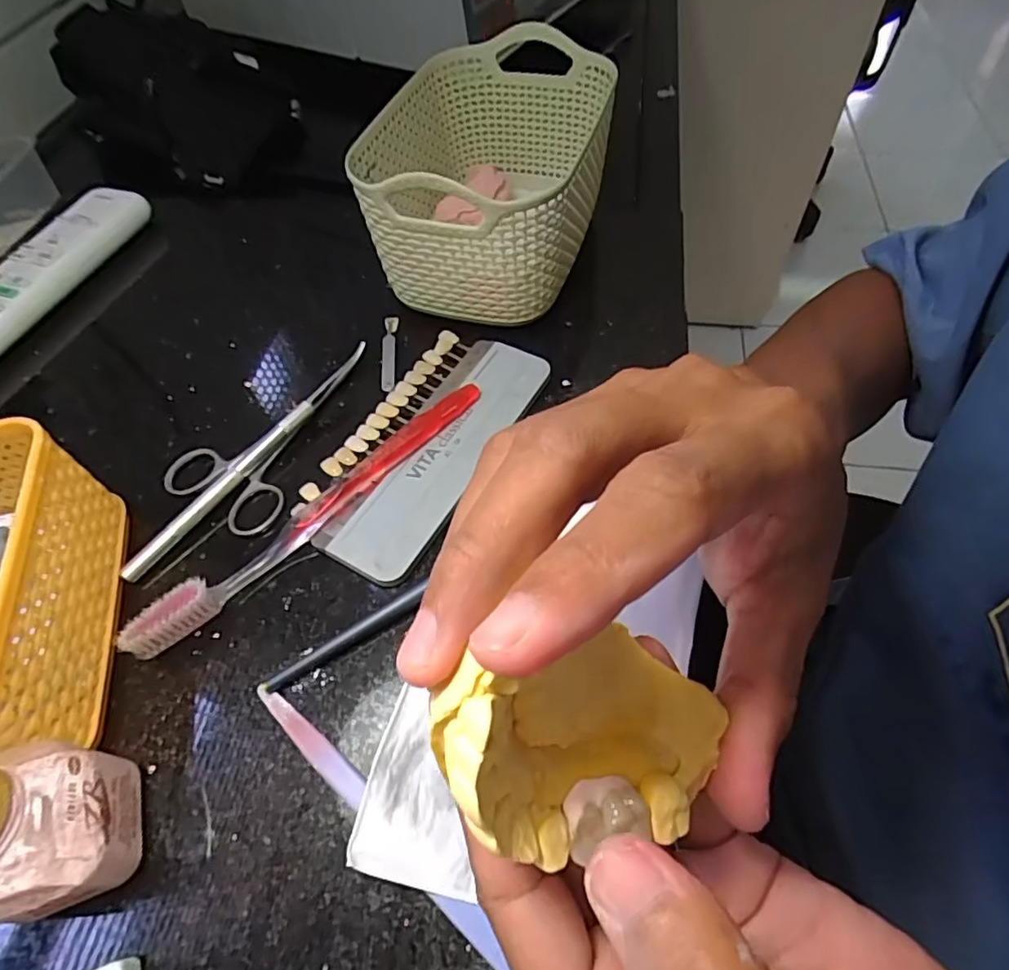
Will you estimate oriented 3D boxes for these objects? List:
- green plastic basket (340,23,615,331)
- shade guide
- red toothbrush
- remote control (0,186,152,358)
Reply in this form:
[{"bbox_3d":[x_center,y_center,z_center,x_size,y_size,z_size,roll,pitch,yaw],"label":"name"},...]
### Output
[{"bbox_3d":[-0.008,-0.176,0.346,0.113,0.096,0.168,15,57,12],"label":"green plastic basket"},{"bbox_3d":[-0.039,-0.021,0.293,0.067,0.014,0.145,25,60,18],"label":"shade guide"},{"bbox_3d":[-0.082,0.011,0.269,0.013,0.020,0.186,39,64,25],"label":"red toothbrush"},{"bbox_3d":[-0.301,-0.136,0.376,0.044,0.022,0.175,14,57,11],"label":"remote control"}]

